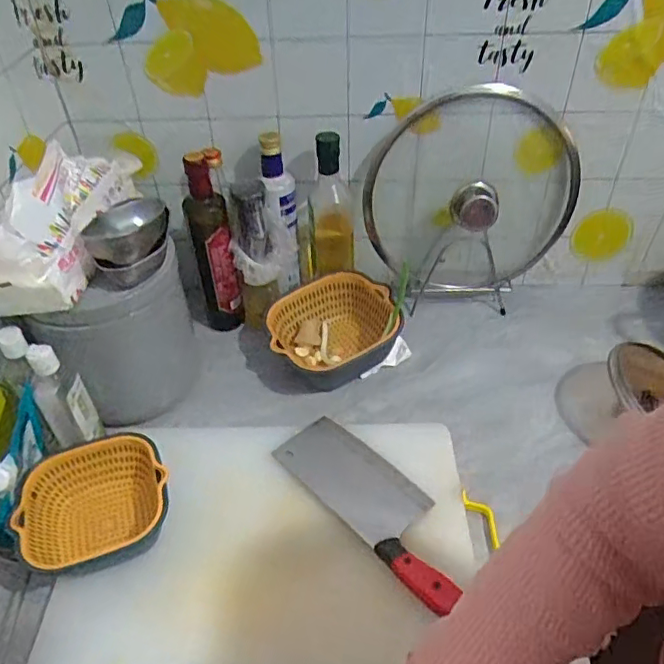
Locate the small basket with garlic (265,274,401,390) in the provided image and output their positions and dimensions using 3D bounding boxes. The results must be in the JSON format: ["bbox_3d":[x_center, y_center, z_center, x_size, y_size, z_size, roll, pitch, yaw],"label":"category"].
[{"bbox_3d":[-0.010,0.002,0.842,0.198,0.084,0.164,-17,44,-16],"label":"small basket with garlic"}]

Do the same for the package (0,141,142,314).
[{"bbox_3d":[-0.320,-0.148,0.671,0.113,0.108,0.257,0,42,3],"label":"package"}]

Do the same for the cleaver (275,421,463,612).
[{"bbox_3d":[0.049,0.192,0.659,0.095,0.027,0.262,-32,50,-29],"label":"cleaver"}]

